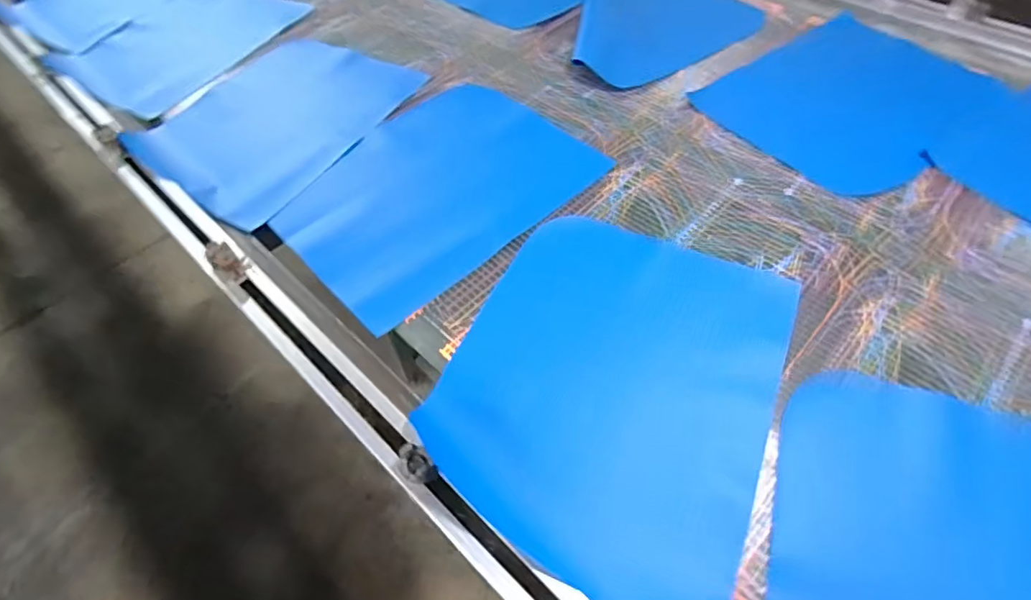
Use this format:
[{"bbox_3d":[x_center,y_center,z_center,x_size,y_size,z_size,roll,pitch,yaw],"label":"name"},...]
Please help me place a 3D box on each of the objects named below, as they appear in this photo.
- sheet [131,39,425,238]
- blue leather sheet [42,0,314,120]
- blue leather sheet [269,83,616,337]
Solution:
[{"bbox_3d":[-0.410,-0.327,0.912,0.313,0.032,0.439,25,60,18],"label":"sheet"},{"bbox_3d":[-0.679,-0.530,1.091,0.326,0.054,0.431,26,60,18],"label":"blue leather sheet"},{"bbox_3d":[-0.124,-0.175,0.838,0.456,0.031,0.346,-39,63,-22],"label":"blue leather sheet"}]

